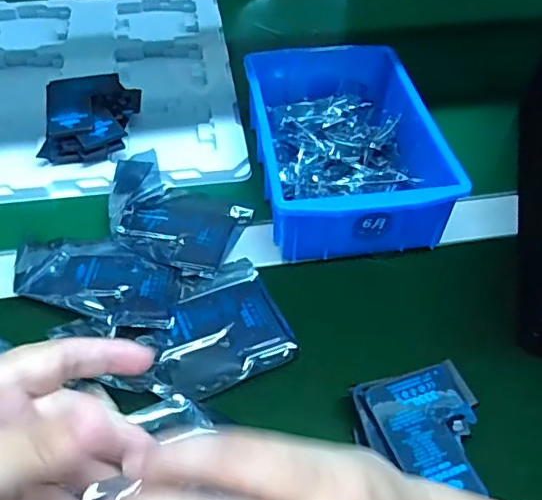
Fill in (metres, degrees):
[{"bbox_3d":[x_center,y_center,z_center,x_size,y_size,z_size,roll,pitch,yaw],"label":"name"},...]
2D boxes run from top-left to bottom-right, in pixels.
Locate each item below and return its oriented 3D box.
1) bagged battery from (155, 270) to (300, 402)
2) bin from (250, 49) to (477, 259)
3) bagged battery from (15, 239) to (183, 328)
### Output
[{"bbox_3d":[-0.032,0.054,0.362,0.091,0.013,0.073,-23,54,-20],"label":"bagged battery"},{"bbox_3d":[0.054,-0.088,0.447,0.126,0.063,0.196,-5,50,-6],"label":"bin"},{"bbox_3d":[-0.118,0.019,0.386,0.121,0.009,0.063,17,51,12],"label":"bagged battery"}]

